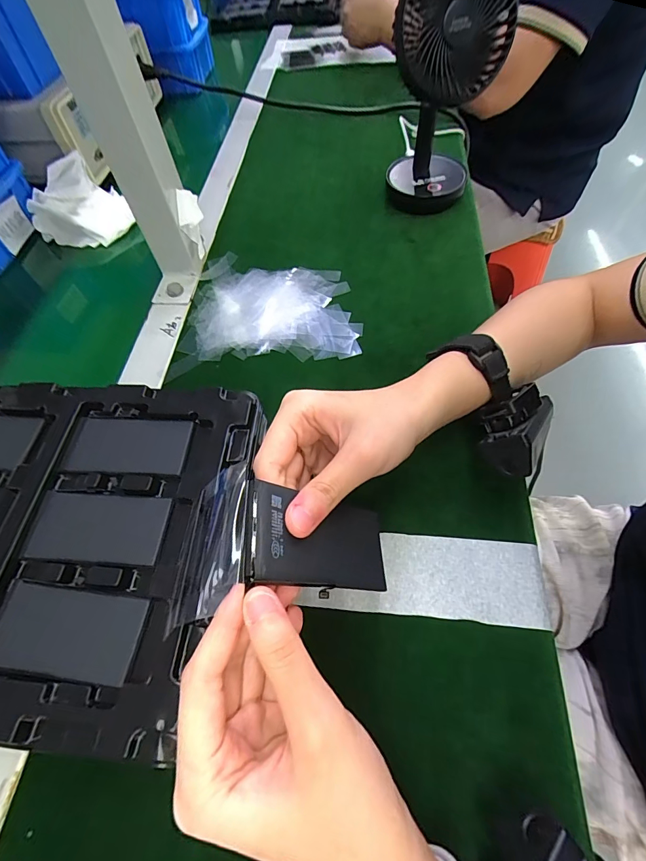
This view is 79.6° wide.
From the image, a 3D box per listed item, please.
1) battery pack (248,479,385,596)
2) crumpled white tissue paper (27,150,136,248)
[{"bbox_3d":[0.003,0.055,0.196,0.009,0.088,0.045,-32,53,36],"label":"battery pack"},{"bbox_3d":[-0.299,-0.272,0.471,0.105,0.053,0.107,-33,64,-14],"label":"crumpled white tissue paper"}]

